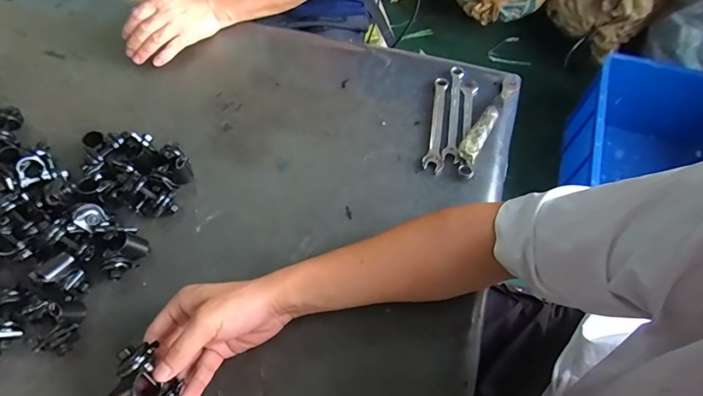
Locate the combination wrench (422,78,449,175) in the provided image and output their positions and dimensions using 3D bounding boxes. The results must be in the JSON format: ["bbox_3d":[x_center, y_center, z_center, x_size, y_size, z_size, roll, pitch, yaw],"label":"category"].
[{"bbox_3d":[0.118,-0.107,0.536,0.026,0.012,0.157,7,62,6],"label":"combination wrench"}]

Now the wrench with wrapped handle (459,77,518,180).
[{"bbox_3d":[0.185,-0.106,0.527,0.028,0.021,0.186,27,66,15],"label":"wrench with wrapped handle"}]

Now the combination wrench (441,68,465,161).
[{"bbox_3d":[0.143,-0.122,0.544,0.021,0.008,0.167,8,63,6],"label":"combination wrench"}]

